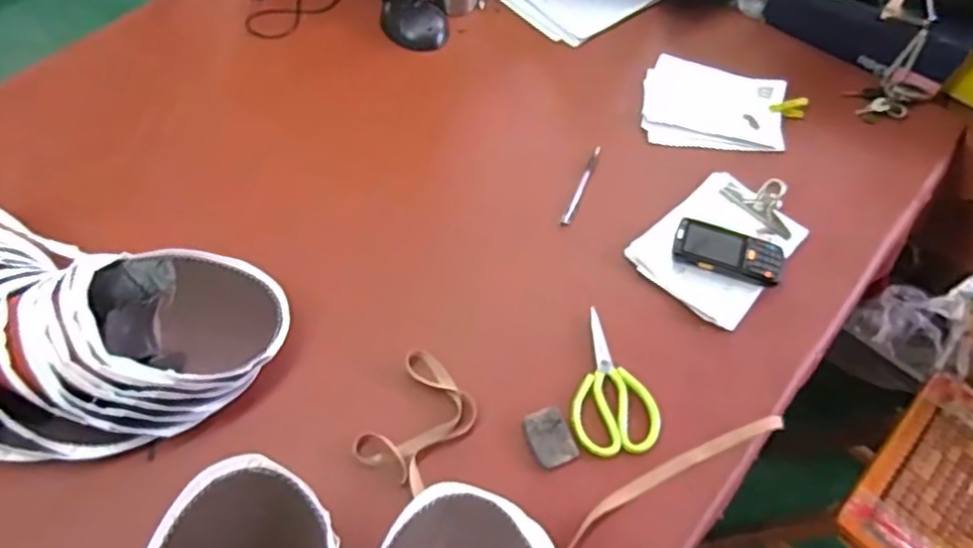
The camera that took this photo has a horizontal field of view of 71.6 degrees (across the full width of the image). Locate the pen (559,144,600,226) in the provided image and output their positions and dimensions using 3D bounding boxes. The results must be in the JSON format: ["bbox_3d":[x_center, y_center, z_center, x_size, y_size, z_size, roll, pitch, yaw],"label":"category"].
[{"bbox_3d":[0.142,-0.132,0.995,0.013,0.010,0.154,19,58,13],"label":"pen"}]

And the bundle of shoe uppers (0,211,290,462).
[{"bbox_3d":[-0.479,0.075,0.781,0.450,0.147,0.266,7,58,2],"label":"bundle of shoe uppers"}]

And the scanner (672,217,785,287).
[{"bbox_3d":[0.328,-0.030,0.914,0.142,0.026,0.062,16,57,11],"label":"scanner"}]

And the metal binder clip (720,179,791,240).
[{"bbox_3d":[0.401,-0.109,0.966,0.113,0.031,0.058,39,64,24],"label":"metal binder clip"}]

